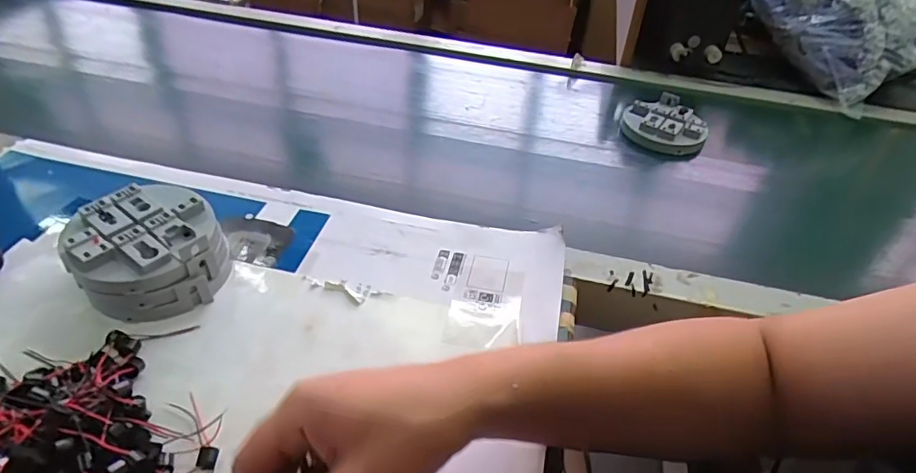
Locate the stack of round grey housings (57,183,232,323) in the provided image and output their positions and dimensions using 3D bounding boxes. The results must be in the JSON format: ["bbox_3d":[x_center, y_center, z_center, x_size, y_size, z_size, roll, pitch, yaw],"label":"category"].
[{"bbox_3d":[-0.238,0.010,0.417,0.103,0.057,0.097,-11,43,-17],"label":"stack of round grey housings"}]

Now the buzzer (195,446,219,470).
[{"bbox_3d":[-0.152,0.134,0.322,0.011,0.008,0.012,4,41,-1],"label":"buzzer"}]

